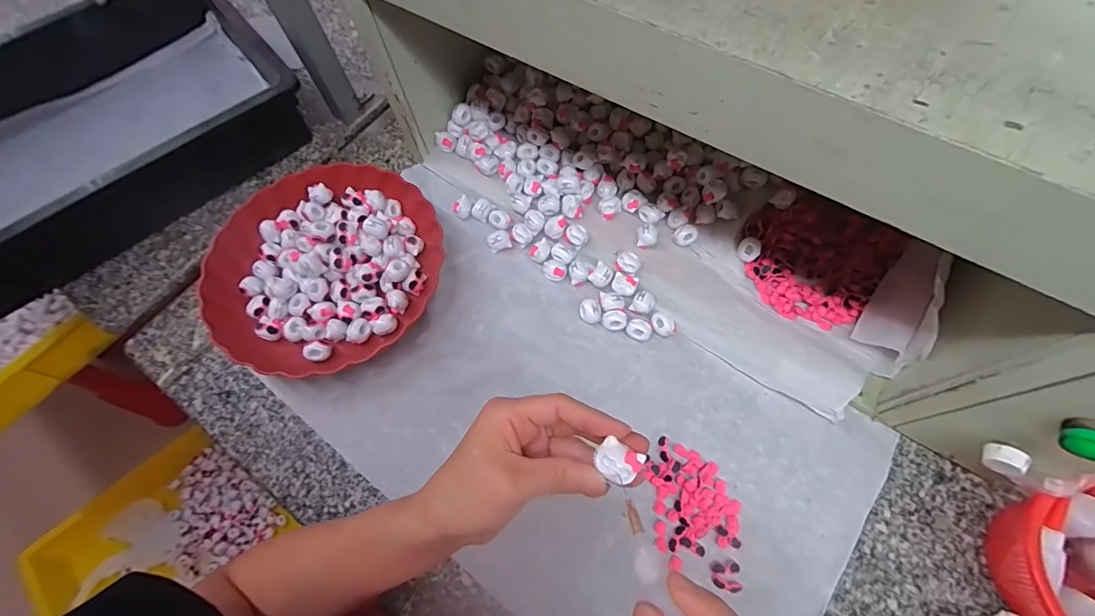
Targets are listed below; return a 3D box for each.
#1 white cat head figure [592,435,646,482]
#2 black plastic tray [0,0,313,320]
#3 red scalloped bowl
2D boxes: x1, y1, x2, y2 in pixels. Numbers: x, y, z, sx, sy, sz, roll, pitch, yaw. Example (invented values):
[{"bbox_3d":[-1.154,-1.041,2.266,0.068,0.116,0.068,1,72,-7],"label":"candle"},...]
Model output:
[{"bbox_3d":[0.039,0.086,0.258,0.025,0.007,0.020,31,72,14],"label":"white cat head figure"},{"bbox_3d":[-0.564,-0.214,0.553,0.452,0.099,0.352,-39,71,-13],"label":"black plastic tray"},{"bbox_3d":[-0.240,-0.047,0.497,0.220,0.049,0.238,-1,67,2],"label":"red scalloped bowl"}]

